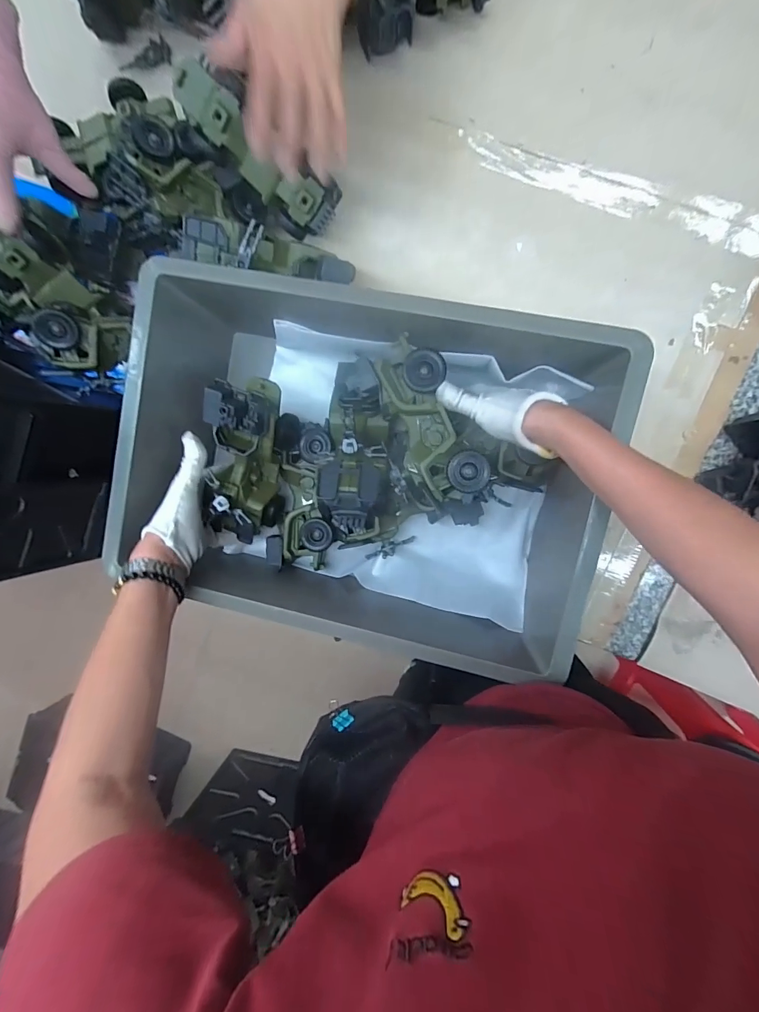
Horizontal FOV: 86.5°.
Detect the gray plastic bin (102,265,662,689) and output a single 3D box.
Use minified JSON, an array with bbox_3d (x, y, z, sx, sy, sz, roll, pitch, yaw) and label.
[{"bbox_3d":[-0.021,-0.048,0.496,0.525,0.184,0.393,12,96,6],"label":"gray plastic bin"}]

